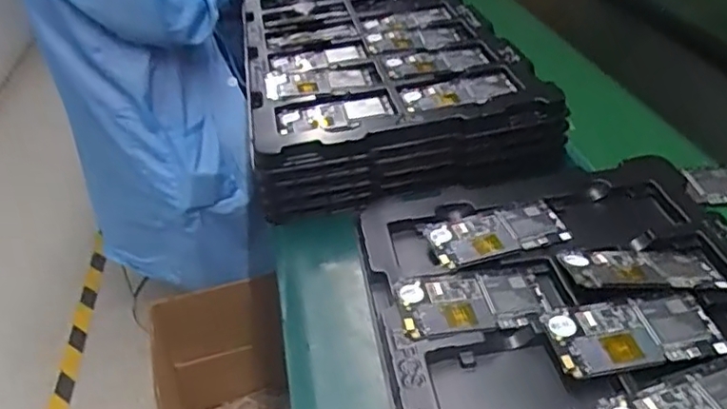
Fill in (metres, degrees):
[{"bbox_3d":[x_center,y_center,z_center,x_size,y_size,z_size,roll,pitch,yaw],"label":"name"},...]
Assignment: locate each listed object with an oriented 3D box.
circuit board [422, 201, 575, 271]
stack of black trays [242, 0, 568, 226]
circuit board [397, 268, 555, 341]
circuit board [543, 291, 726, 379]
[{"bbox_3d":[0.126,0.026,0.589,0.124,0.006,0.064,-12,36,-11],"label":"circuit board"},{"bbox_3d":[0.003,-0.210,0.884,0.322,0.083,0.606,-9,36,-7],"label":"stack of black trays"},{"bbox_3d":[0.090,0.079,0.522,0.121,0.006,0.064,-7,35,-4],"label":"circuit board"},{"bbox_3d":[0.208,0.099,0.477,0.126,0.006,0.064,-7,35,-4],"label":"circuit board"}]

